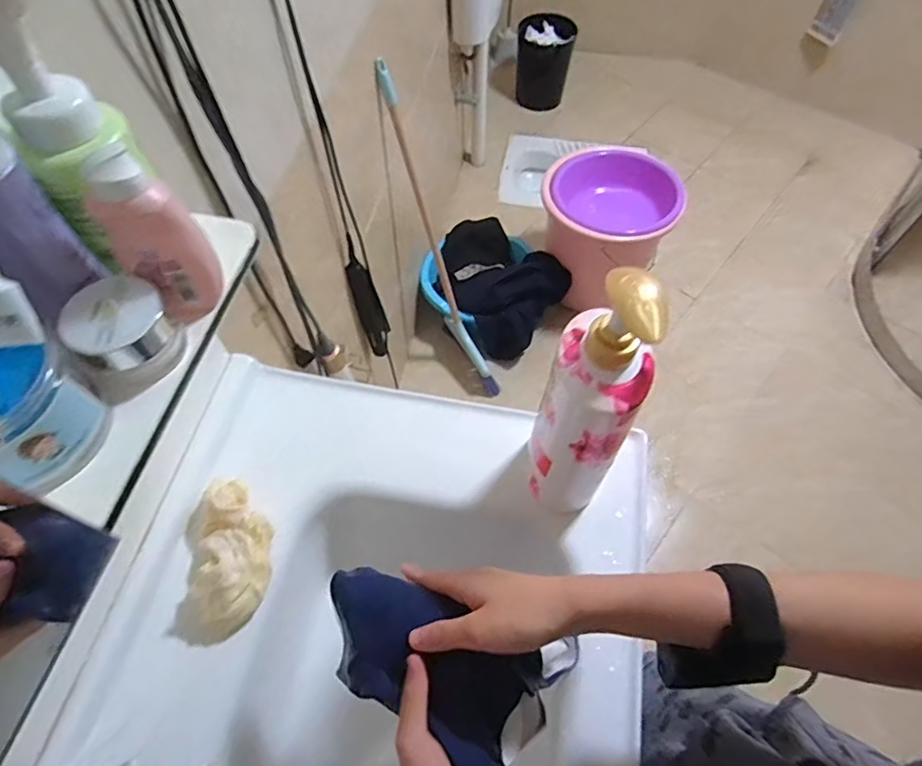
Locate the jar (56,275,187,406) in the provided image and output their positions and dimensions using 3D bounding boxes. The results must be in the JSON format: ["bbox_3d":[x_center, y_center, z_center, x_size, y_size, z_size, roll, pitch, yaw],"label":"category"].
[{"bbox_3d":[-0.206,-0.029,0.334,0.057,0.044,0.053,-32,65,-18],"label":"jar"}]

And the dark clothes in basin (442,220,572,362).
[{"bbox_3d":[0.092,-0.307,1.625,0.311,0.177,0.385,-37,66,-20],"label":"dark clothes in basin"}]

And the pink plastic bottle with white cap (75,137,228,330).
[{"bbox_3d":[-0.179,-0.085,0.322,0.026,0.109,0.046,39,66,20],"label":"pink plastic bottle with white cap"}]

